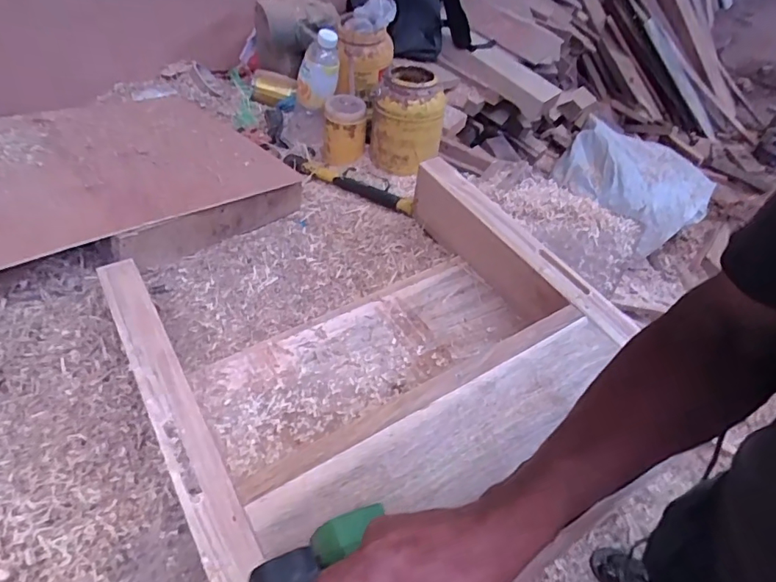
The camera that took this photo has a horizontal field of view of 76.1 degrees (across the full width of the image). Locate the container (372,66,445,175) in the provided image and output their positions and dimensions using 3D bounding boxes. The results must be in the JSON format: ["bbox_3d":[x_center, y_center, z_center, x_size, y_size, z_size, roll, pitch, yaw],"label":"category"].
[{"bbox_3d":[0.044,-0.376,1.121,0.156,0.191,0.141,6,45,7],"label":"container"}]

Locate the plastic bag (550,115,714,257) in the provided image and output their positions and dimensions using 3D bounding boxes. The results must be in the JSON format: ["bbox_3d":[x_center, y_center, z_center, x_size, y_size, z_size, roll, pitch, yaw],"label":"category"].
[{"bbox_3d":[0.875,-0.410,1.727,0.436,0.084,0.484,-38,79,-13],"label":"plastic bag"}]

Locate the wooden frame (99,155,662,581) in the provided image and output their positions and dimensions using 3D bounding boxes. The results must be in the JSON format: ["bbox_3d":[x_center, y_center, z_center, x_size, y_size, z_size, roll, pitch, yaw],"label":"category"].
[{"bbox_3d":[-0.006,0.058,0.698,0.602,0.150,0.489,-24,49,-22],"label":"wooden frame"}]

